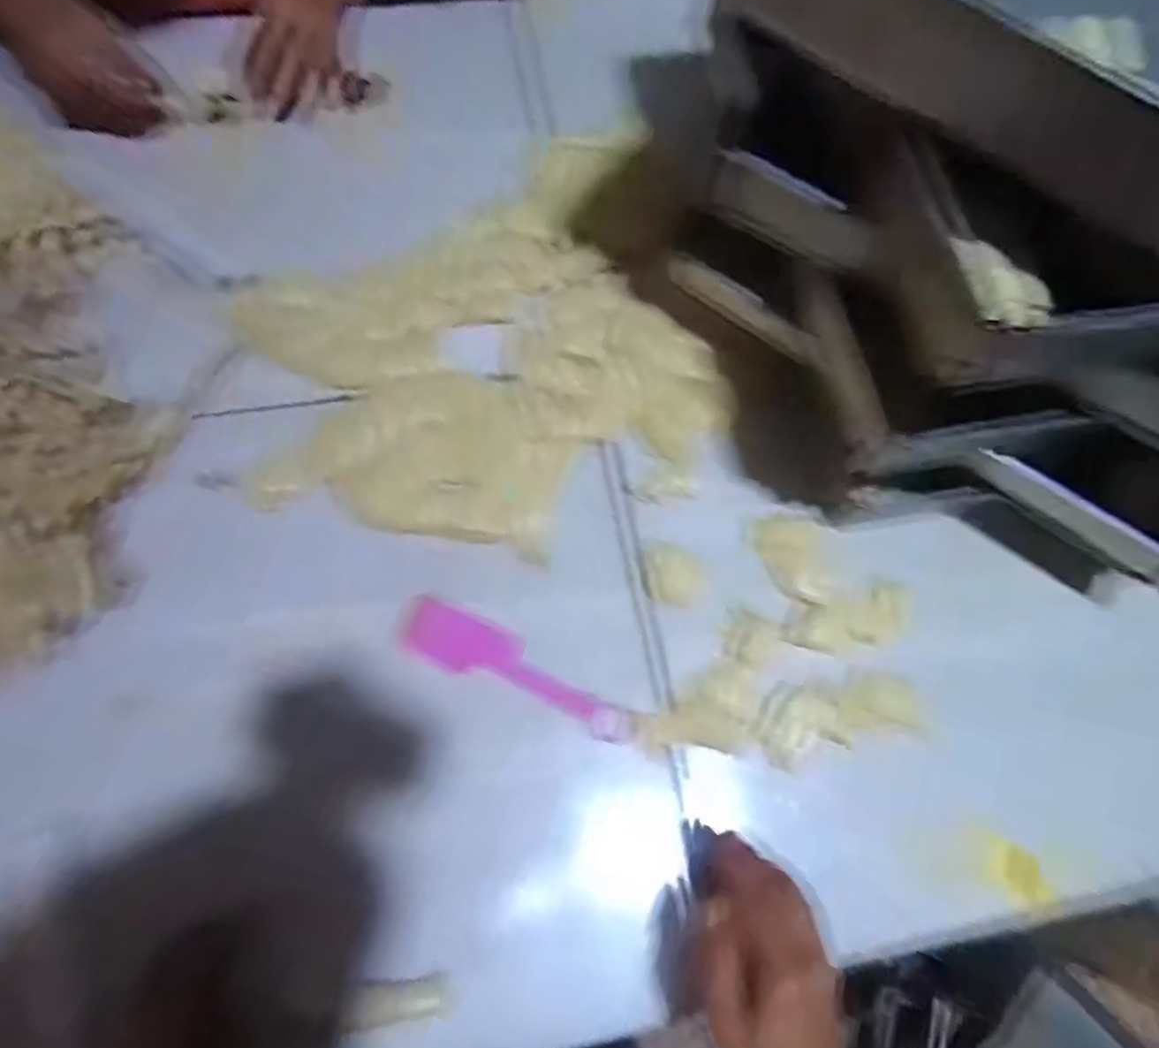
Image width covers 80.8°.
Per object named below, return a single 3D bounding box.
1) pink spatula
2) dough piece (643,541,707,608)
[{"bbox_3d":[-0.045,0.108,0.506,0.179,0.013,0.045,23,68,7],"label":"pink spatula"},{"bbox_3d":[0.073,0.041,0.540,0.052,0.013,0.041,31,69,10],"label":"dough piece"}]

